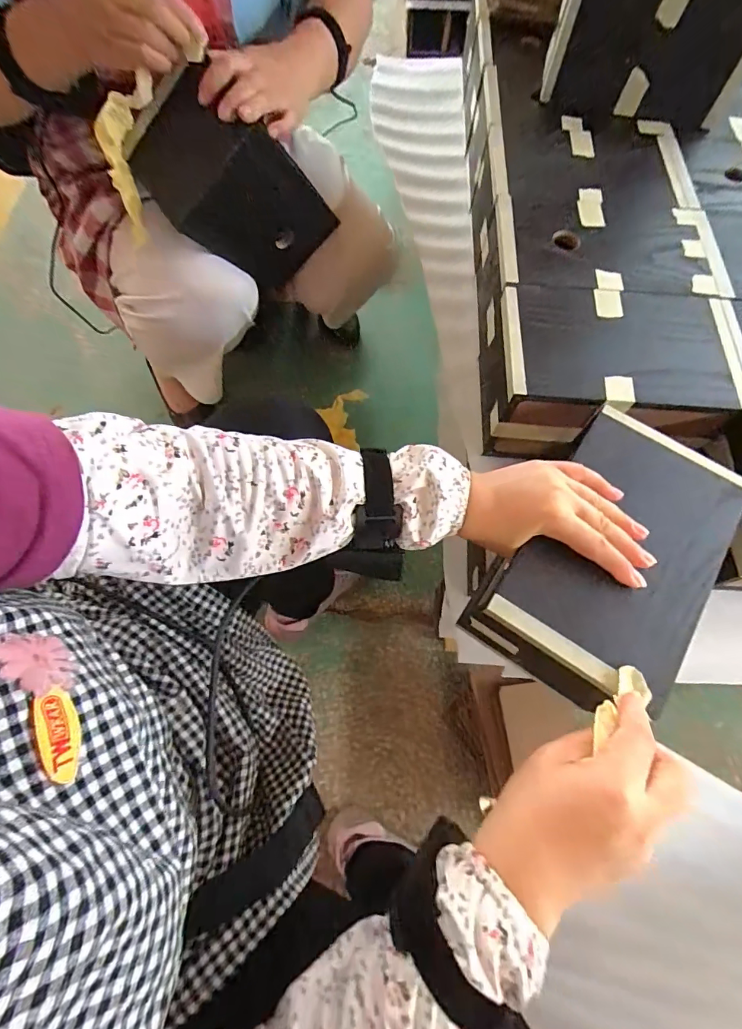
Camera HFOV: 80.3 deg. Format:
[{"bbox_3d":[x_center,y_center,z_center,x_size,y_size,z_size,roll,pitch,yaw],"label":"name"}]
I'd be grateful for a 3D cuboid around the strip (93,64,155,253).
[{"bbox_3d":[-0.262,-0.372,0.474,0.043,0.151,0.043,37,48,12],"label":"strip"}]

